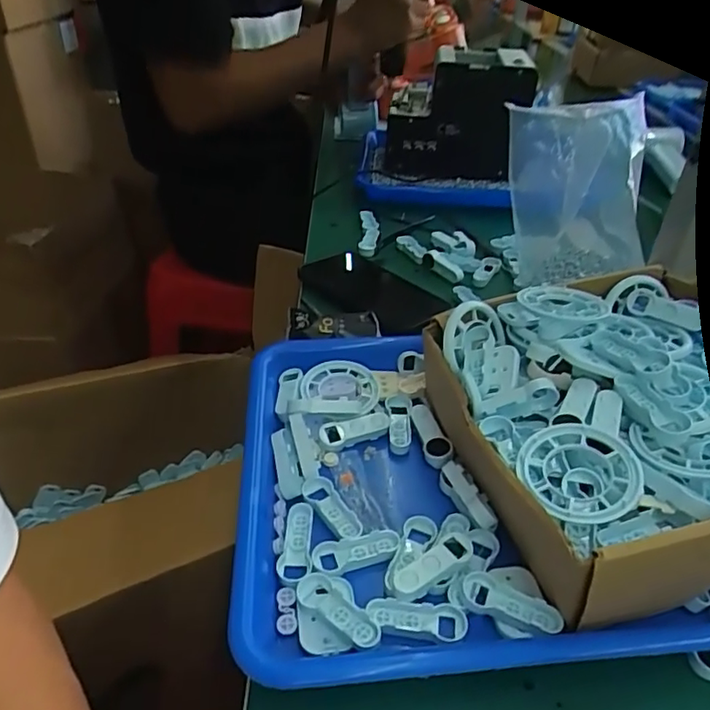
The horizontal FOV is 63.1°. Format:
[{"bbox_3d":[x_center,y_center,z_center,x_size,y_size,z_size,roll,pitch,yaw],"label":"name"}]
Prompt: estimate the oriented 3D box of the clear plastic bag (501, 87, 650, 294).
[{"bbox_3d":[0.193,-0.135,0.508,0.106,0.213,0.030,-1,54,19],"label":"clear plastic bag"}]

